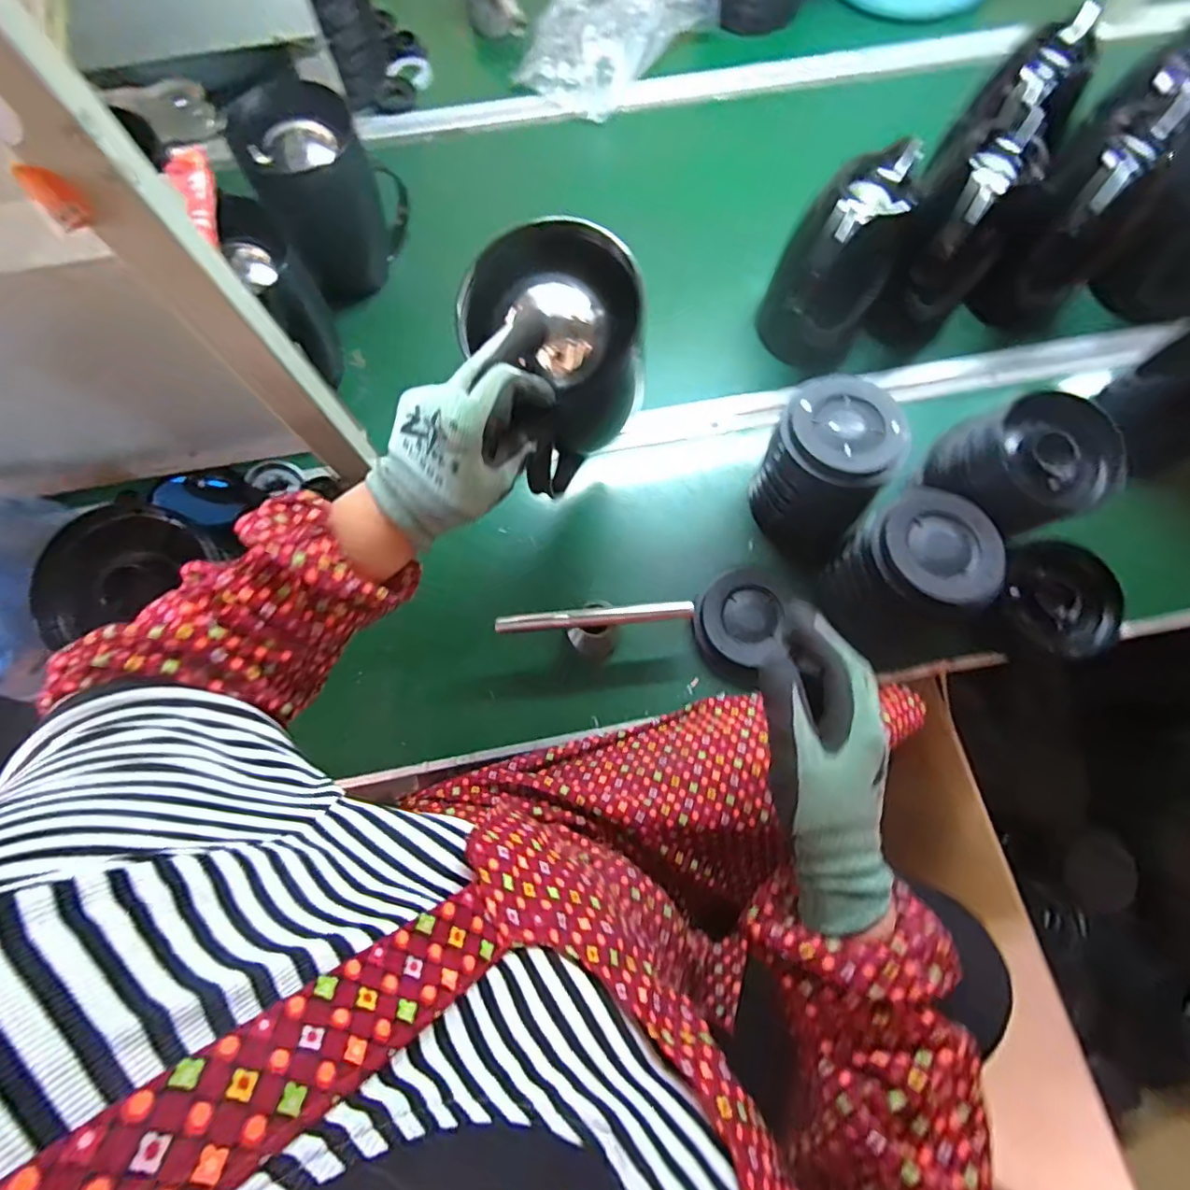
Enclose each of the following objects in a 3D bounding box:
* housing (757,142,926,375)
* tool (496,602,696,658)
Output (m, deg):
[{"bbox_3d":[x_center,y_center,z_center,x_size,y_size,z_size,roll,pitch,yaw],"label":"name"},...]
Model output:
[{"bbox_3d":[0.274,-0.359,0.611,0.103,0.174,0.137,33,78,8],"label":"housing"},{"bbox_3d":[0.000,0.022,0.563,0.198,0.012,0.020,-5,76,-2],"label":"tool"}]

